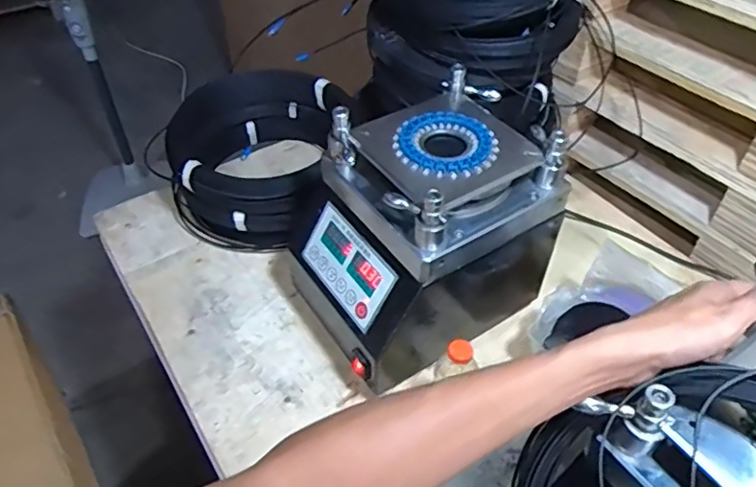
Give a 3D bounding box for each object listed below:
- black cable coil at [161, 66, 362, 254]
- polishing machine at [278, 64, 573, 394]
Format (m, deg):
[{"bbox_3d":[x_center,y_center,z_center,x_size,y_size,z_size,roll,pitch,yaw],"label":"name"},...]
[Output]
[{"bbox_3d":[-0.213,-0.155,0.977,0.300,0.135,0.323,3,46,4],"label":"black cable coil"},{"bbox_3d":[0.047,-0.024,0.759,0.291,0.277,0.258,-24,50,-20],"label":"polishing machine"}]

